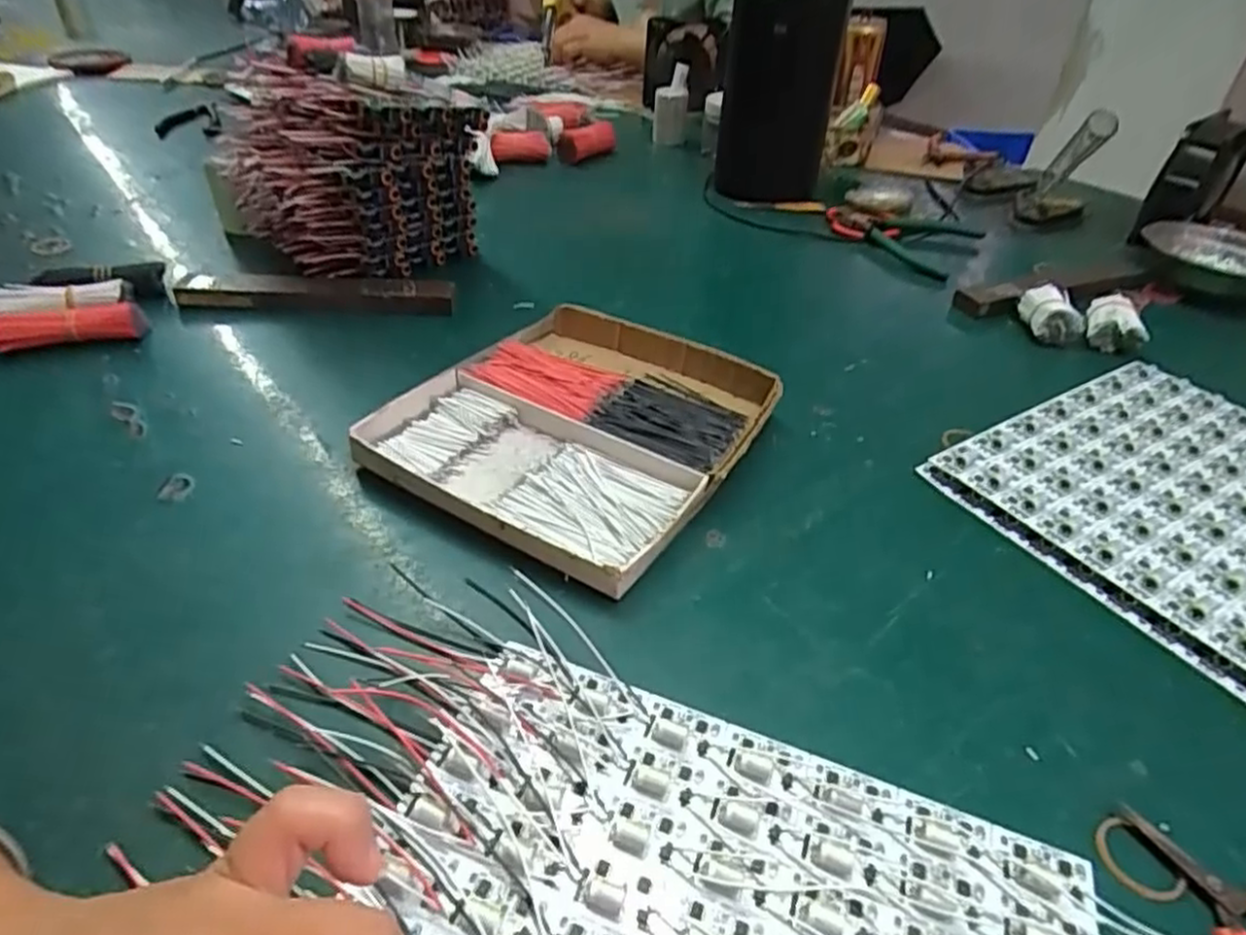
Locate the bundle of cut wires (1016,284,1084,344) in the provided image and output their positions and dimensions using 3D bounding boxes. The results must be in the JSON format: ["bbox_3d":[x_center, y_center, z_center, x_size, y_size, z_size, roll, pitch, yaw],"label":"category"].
[{"bbox_3d":[0.335,-0.119,0.569,0.037,0.038,0.041,1,39,-2],"label":"bundle of cut wires"}]

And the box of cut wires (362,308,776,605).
[{"bbox_3d":[-0.026,-0.029,0.451,0.194,0.024,0.209,23,44,23],"label":"box of cut wires"}]

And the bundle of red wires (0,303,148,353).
[{"bbox_3d":[-0.396,-0.100,0.516,0.096,0.019,0.028,-16,43,-21],"label":"bundle of red wires"}]

